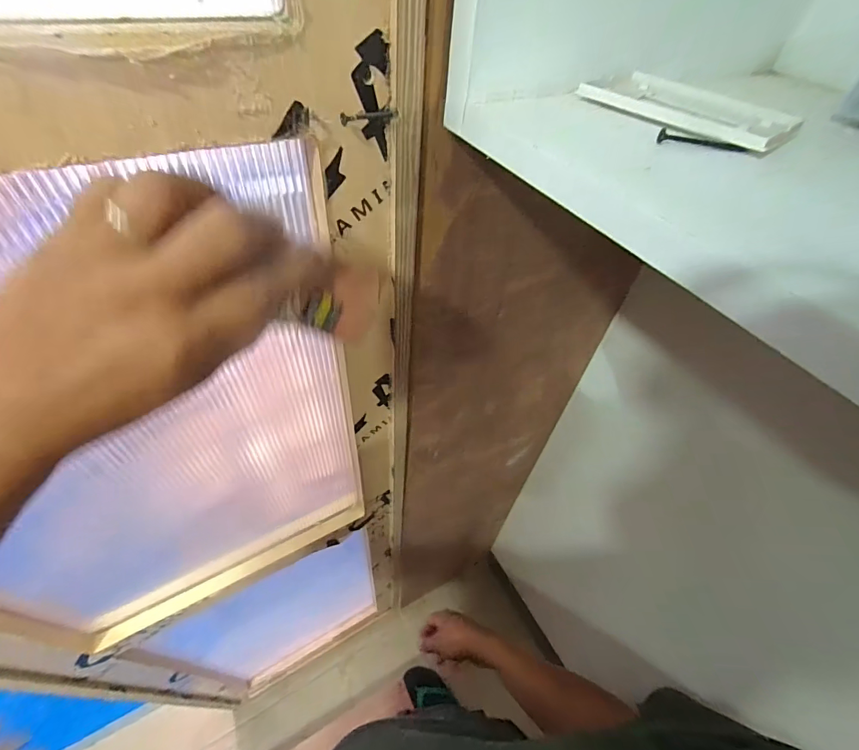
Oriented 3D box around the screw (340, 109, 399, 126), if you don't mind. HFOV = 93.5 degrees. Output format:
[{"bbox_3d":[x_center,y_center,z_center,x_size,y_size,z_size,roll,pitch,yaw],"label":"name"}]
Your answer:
[{"bbox_3d":[-0.039,-0.163,0.254,0.038,0.007,0.010,-22,55,-21],"label":"screw"}]

